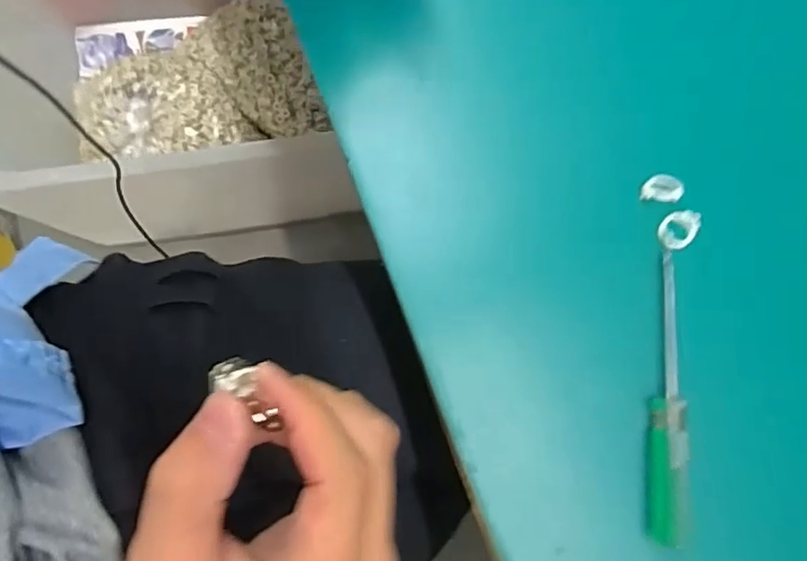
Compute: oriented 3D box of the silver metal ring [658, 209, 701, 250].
[{"bbox_3d":[0.120,-0.022,0.266,0.021,0.004,0.014,-44,83,-9],"label":"silver metal ring"}]

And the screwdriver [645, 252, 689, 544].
[{"bbox_3d":[0.107,0.047,0.247,0.013,0.012,0.113,4,79,0],"label":"screwdriver"}]

